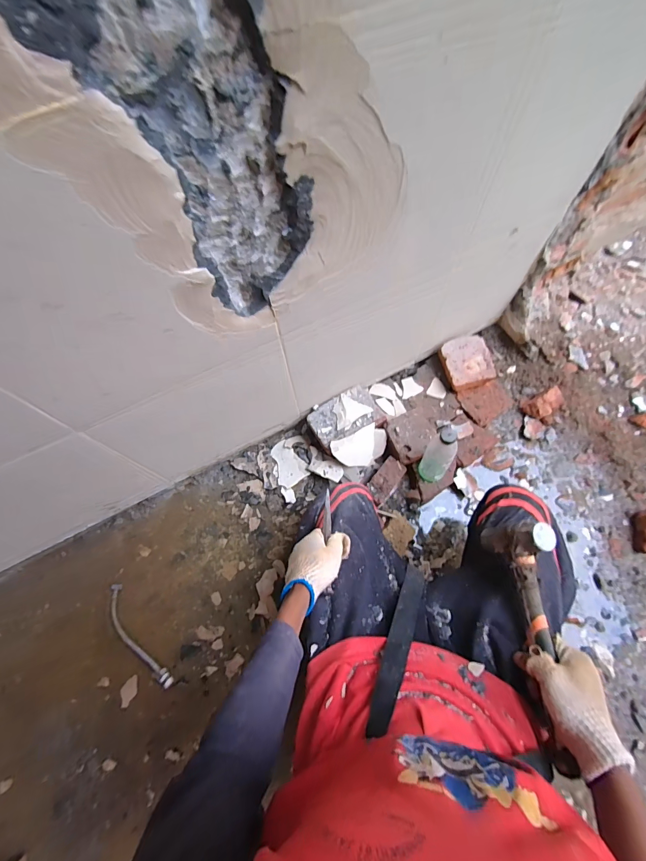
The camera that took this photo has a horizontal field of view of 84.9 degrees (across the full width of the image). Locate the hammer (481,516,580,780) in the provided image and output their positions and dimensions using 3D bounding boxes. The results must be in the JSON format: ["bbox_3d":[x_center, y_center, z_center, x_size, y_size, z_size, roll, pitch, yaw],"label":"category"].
[{"bbox_3d":[0.280,0.265,0.467,0.061,0.080,0.274,-4,77,0],"label":"hammer"}]

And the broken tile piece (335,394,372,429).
[{"bbox_3d":[0.060,-0.036,0.816,0.077,0.009,0.078,30,72,13],"label":"broken tile piece"}]

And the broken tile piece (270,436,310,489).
[{"bbox_3d":[-0.078,0.075,0.869,0.084,0.015,0.118,-17,69,-5],"label":"broken tile piece"}]

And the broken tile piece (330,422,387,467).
[{"bbox_3d":[0.088,0.040,0.807,0.125,0.010,0.082,-25,102,-12],"label":"broken tile piece"}]

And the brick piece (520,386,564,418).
[{"bbox_3d":[0.547,-0.069,0.875,0.082,0.054,0.063,-35,71,-11],"label":"brick piece"}]

